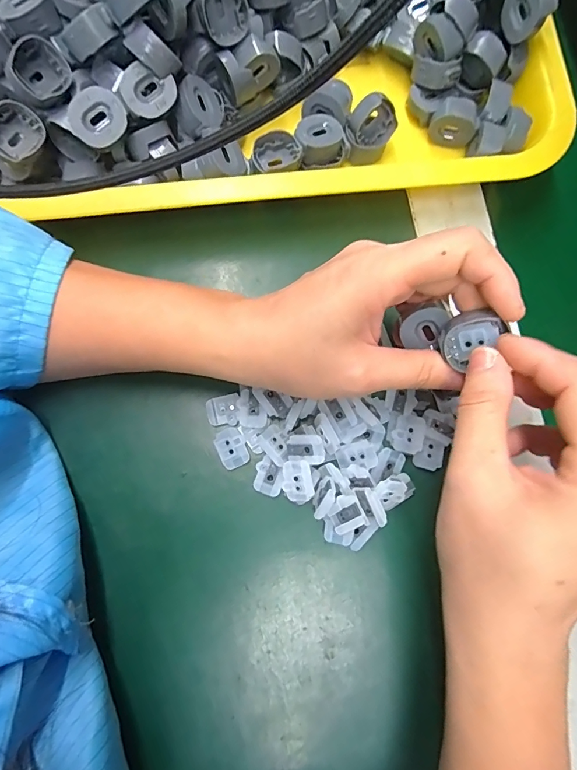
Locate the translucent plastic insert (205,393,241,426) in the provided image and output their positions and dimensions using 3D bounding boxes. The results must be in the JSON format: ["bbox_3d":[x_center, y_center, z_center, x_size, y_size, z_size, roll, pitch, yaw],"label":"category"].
[{"bbox_3d":[-0.037,0.015,0.238,0.019,0.005,0.017,-13,78,-4],"label":"translucent plastic insert"}]

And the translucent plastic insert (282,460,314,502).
[{"bbox_3d":[0.005,0.051,0.224,0.017,0.005,0.022,-16,83,21],"label":"translucent plastic insert"}]

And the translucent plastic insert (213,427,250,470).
[{"bbox_3d":[-0.032,0.035,0.234,0.016,0.005,0.021,-28,80,-7],"label":"translucent plastic insert"}]

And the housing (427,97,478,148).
[{"bbox_3d":[0.103,-0.163,0.262,0.028,0.023,0.015,19,78,3],"label":"housing"}]

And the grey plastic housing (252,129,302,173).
[{"bbox_3d":[-0.007,-0.140,0.252,0.028,0.019,0.011,-12,78,-4],"label":"grey plastic housing"}]

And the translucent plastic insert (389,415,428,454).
[{"bbox_3d":[0.067,0.027,0.232,0.019,0.004,0.021,26,79,4],"label":"translucent plastic insert"}]

